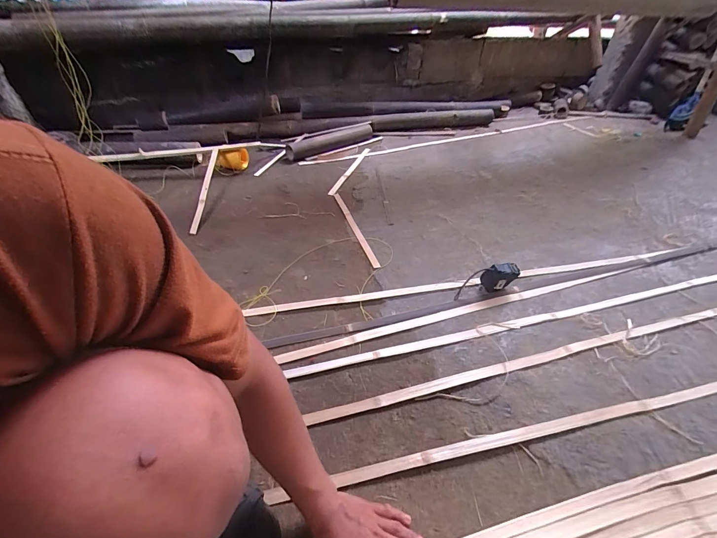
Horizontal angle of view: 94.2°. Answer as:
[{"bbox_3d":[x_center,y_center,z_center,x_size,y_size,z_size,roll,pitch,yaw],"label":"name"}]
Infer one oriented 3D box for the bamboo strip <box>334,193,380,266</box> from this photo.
[{"bbox_3d":[-0.017,-0.143,1.089,0.023,0.004,0.425,-12,43,-14],"label":"bamboo strip"}]

